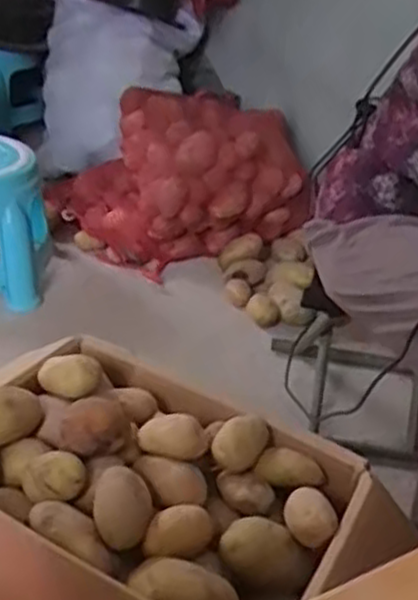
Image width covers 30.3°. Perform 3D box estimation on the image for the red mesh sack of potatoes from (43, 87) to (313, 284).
[{"bbox_3d":[-0.074,-0.275,1.634,0.458,0.299,0.361,-8,34,-23],"label":"red mesh sack of potatoes"}]

